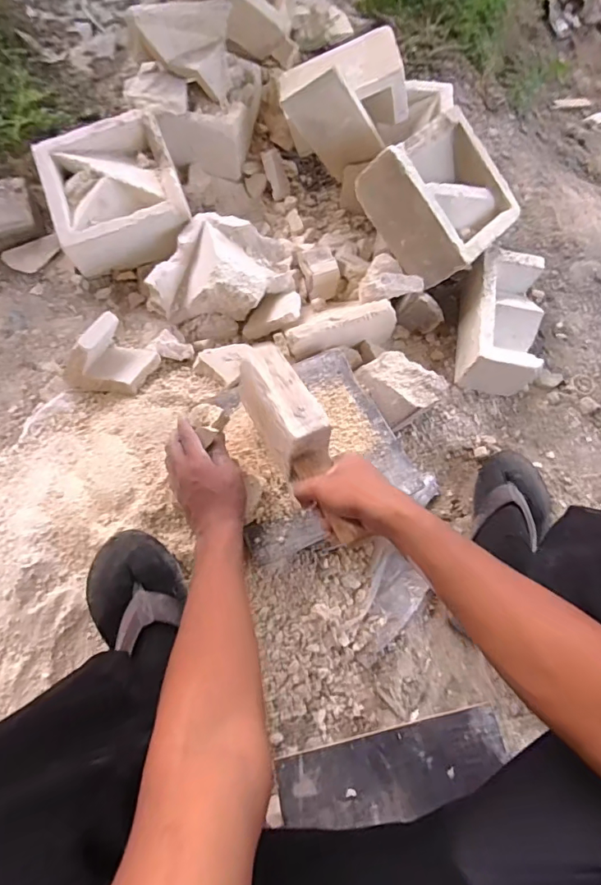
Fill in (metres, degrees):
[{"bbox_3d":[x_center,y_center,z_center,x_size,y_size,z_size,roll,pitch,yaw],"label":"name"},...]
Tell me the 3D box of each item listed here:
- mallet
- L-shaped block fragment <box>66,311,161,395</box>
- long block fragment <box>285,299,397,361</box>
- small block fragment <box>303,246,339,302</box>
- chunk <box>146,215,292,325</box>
[{"bbox_3d":[0.000,-0.002,0.543,0.063,0.074,0.250,-26,72,-10],"label":"mallet"},{"bbox_3d":[-0.276,-0.126,0.699,0.114,0.096,0.087,16,52,6],"label":"L-shaped block fragment"},{"bbox_3d":[0.065,-0.175,0.747,0.174,0.063,0.049,-15,74,-7],"label":"long block fragment"},{"bbox_3d":[0.033,-0.281,0.791,0.055,0.042,0.084,-10,73,-6],"label":"small block fragment"},{"bbox_3d":[-0.124,-0.271,0.773,0.217,0.092,0.145,0,72,-2],"label":"chunk"}]

